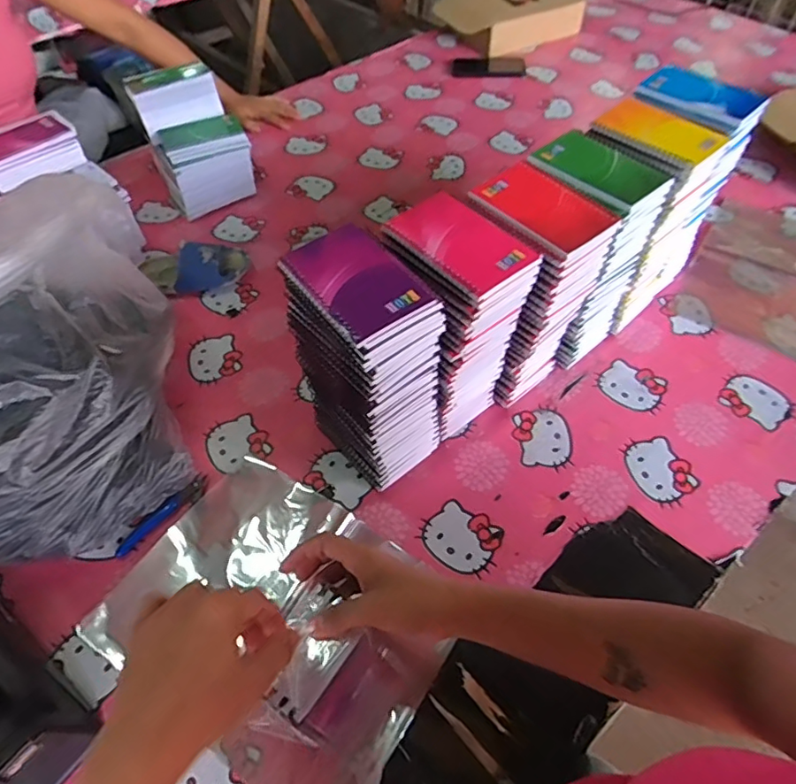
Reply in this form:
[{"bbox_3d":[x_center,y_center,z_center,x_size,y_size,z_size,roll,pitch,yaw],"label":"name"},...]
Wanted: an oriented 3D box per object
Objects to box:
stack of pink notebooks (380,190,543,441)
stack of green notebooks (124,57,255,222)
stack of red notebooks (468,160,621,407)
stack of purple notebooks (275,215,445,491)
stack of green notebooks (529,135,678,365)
[{"bbox_3d":[0.061,-0.063,0.620,0.108,0.281,0.126,-36,61,-22],"label":"stack of pink notebooks"},{"bbox_3d":[-0.344,-0.426,0.954,0.153,0.173,0.156,-22,57,-14],"label":"stack of green notebooks"},{"bbox_3d":[0.144,-0.107,0.660,0.138,0.270,0.106,37,63,25],"label":"stack of red notebooks"},{"bbox_3d":[-0.030,-0.023,0.594,0.099,0.278,0.137,-36,61,-22],"label":"stack of purple notebooks"},{"bbox_3d":[0.218,-0.163,0.693,0.104,0.270,0.130,-39,62,-23],"label":"stack of green notebooks"}]

